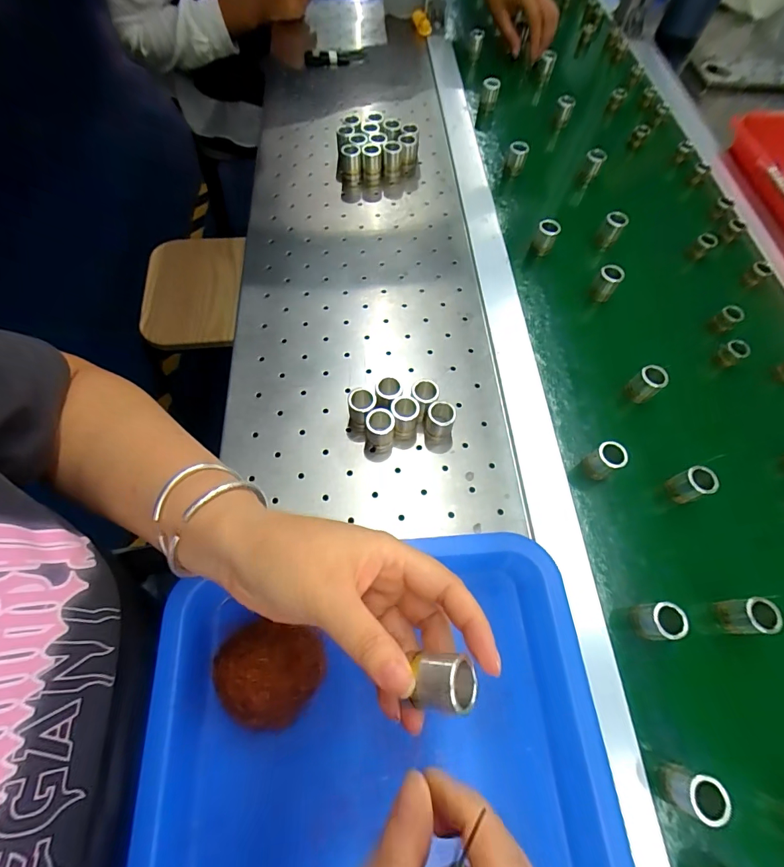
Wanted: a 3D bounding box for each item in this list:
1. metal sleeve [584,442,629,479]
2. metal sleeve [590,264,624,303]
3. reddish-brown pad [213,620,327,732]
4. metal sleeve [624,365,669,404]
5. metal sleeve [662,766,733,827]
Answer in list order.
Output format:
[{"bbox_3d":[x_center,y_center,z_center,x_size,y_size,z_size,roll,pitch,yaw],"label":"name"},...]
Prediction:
[{"bbox_3d":[0.175,0.023,0.342,0.021,0.032,0.021,-31,69,-16],"label":"metal sleeve"},{"bbox_3d":[0.221,-0.154,0.433,0.021,0.038,0.016,32,67,13],"label":"metal sleeve"},{"bbox_3d":[-0.077,0.153,0.267,0.064,0.033,0.056,9,64,2],"label":"reddish-brown pad"},{"bbox_3d":[0.230,-0.042,0.383,0.018,0.041,0.023,-40,72,-19],"label":"metal sleeve"},{"bbox_3d":[0.179,0.213,0.247,0.020,0.030,0.022,1,64,-2],"label":"metal sleeve"}]

